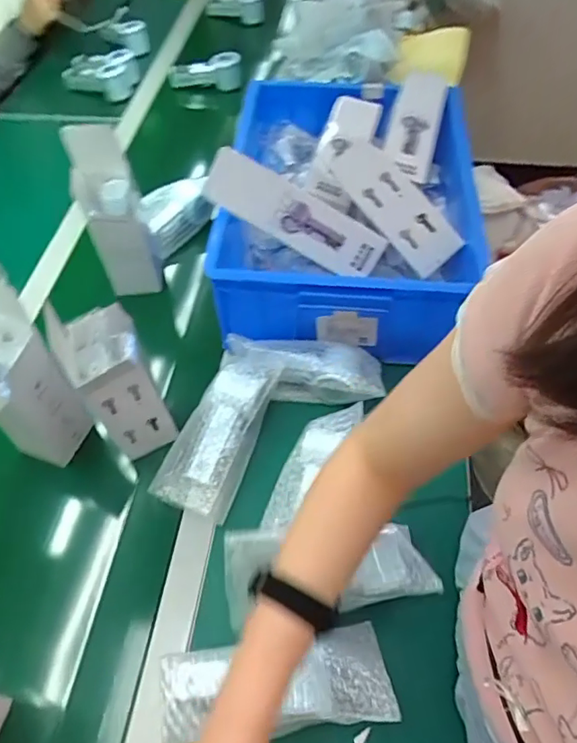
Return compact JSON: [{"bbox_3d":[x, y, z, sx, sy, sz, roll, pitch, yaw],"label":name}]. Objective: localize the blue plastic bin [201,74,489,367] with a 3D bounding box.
[{"bbox_3d":[0.087,-0.262,0.792,0.342,0.158,0.465,4,54,3],"label":"blue plastic bin"}]

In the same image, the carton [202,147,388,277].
[{"bbox_3d":[0.009,-0.204,0.705,0.241,0.075,0.024,29,29,-9],"label":"carton"}]

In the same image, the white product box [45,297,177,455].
[{"bbox_3d":[-0.200,0.016,0.614,0.083,0.202,0.078,-29,58,-19],"label":"white product box"}]

